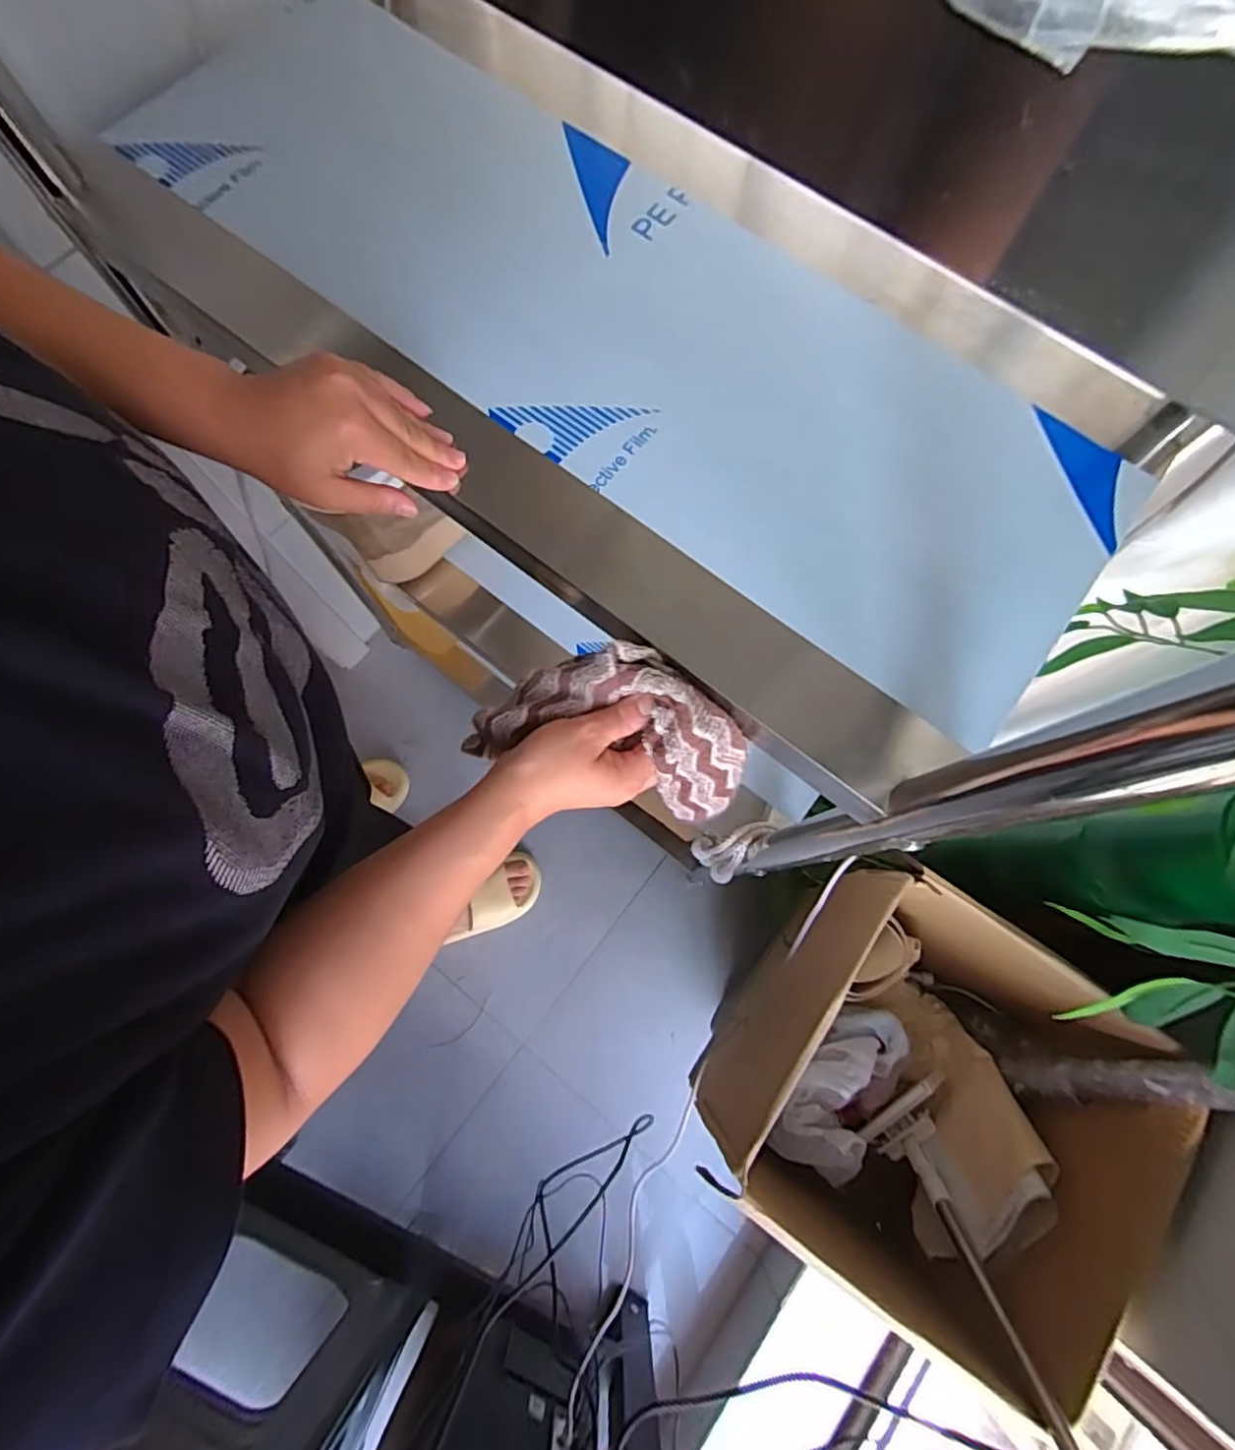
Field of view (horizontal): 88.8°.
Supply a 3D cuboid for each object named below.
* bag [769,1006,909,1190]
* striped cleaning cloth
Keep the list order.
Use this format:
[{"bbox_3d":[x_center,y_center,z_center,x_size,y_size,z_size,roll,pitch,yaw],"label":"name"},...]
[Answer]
[{"bbox_3d":[0.266,0.424,0.744,0.098,0.112,0.209,44,78,9],"label":"bag"},{"bbox_3d":[-0.004,0.005,0.398,0.175,0.106,0.034,19,33,-1],"label":"striped cleaning cloth"}]

